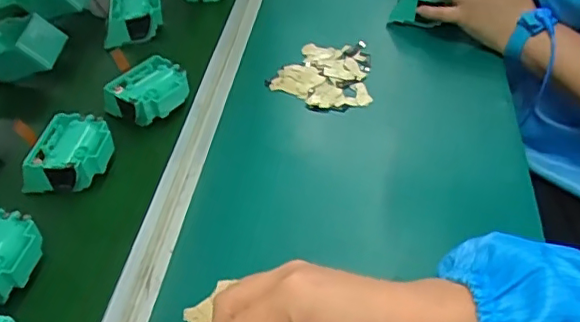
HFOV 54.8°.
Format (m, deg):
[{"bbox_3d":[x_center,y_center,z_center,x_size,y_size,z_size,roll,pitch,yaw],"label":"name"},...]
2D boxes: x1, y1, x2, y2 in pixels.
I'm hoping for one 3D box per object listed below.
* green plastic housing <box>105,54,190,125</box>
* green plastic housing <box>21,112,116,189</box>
[{"bbox_3d":[-0.150,-0.074,0.593,0.073,0.036,0.069,28,52,30],"label":"green plastic housing"},{"bbox_3d":[-0.206,-0.005,0.536,0.067,0.039,0.075,5,44,10],"label":"green plastic housing"}]

